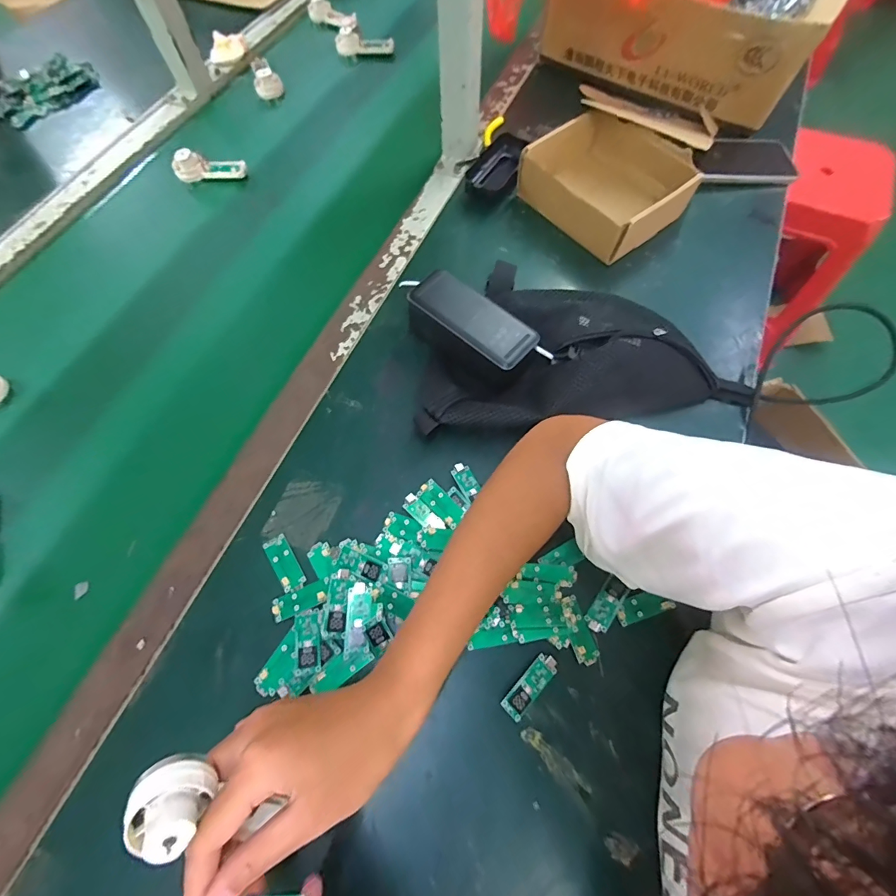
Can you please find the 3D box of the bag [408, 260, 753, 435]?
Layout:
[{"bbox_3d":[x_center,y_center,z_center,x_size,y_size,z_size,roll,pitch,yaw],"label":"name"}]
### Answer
[{"bbox_3d":[0.127,-0.115,0.437,0.324,0.054,0.200,-5,66,-1],"label":"bag"}]

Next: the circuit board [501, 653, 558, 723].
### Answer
[{"bbox_3d":[0.064,0.181,0.330,0.018,0.006,0.052,42,73,17],"label":"circuit board"}]

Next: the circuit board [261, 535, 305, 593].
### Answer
[{"bbox_3d":[-0.140,0.099,0.370,0.020,0.004,0.051,-32,69,-13],"label":"circuit board"}]

